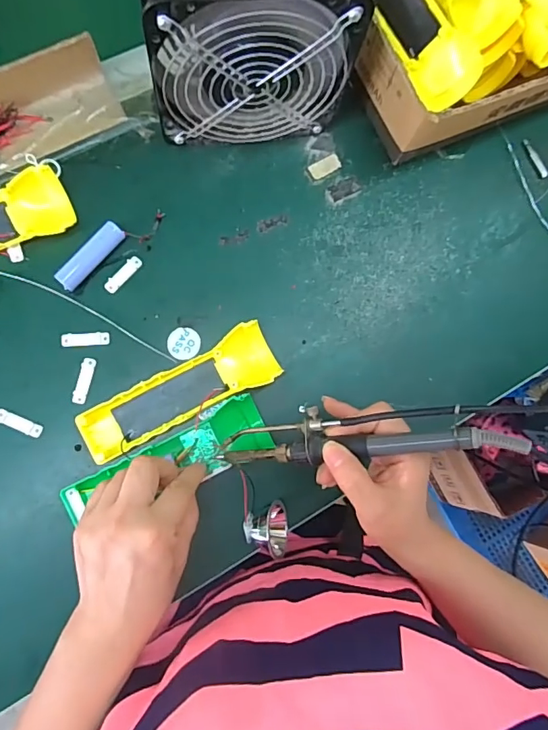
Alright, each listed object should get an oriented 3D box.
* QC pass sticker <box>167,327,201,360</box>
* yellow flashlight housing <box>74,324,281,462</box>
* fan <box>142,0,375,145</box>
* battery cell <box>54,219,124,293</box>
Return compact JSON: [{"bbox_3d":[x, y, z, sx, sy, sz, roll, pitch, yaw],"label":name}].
[{"bbox_3d":[-0.076,-0.018,0.411,0.027,0.004,0.027,8,82,-6],"label":"QC pass sticker"},{"bbox_3d":[-0.075,0.021,0.394,0.162,0.025,0.046,-27,87,-9],"label":"yellow flashlight housing"},{"bbox_3d":[-0.018,-0.236,0.369,0.147,0.147,0.061,-8,85,-8],"label":"fan"},{"bbox_3d":[-0.151,-0.090,0.402,0.017,0.015,0.066,42,80,-1],"label":"battery cell"}]

